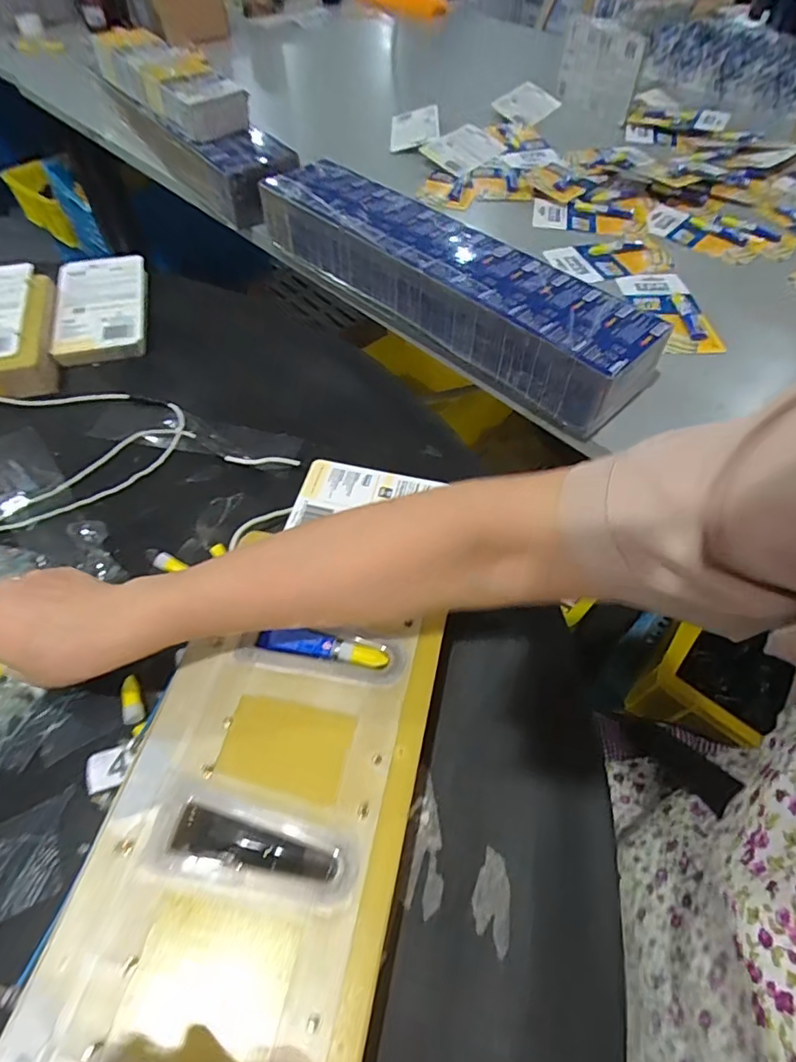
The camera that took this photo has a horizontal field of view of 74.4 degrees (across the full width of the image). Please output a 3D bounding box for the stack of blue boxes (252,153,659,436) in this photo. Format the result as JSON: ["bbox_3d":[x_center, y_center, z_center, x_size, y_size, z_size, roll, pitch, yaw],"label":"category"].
[{"bbox_3d":[0.049,-0.301,0.615,0.127,0.073,0.532,-38,65,-23],"label":"stack of blue boxes"}]

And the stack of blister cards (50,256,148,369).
[{"bbox_3d":[-0.345,-0.268,0.614,0.095,0.018,0.189,-13,57,-10],"label":"stack of blister cards"}]

